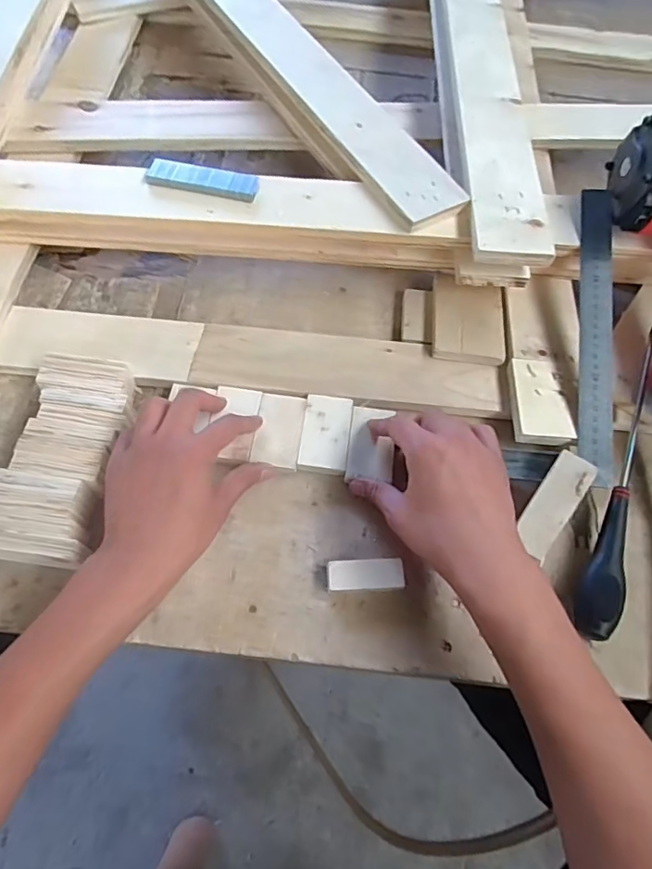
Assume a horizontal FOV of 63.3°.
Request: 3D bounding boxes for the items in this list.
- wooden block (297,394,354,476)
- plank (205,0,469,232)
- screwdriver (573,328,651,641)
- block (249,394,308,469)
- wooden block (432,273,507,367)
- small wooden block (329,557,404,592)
[{"bbox_3d":[0.000,0.000,0.480,0.042,0.017,0.071,7,62,1],"label":"wooden block"},{"bbox_3d":[-0.092,-0.512,0.646,0.067,0.032,0.771,-27,69,-15],"label":"plank"},{"bbox_3d":[0.264,0.032,0.467,0.030,0.031,0.301,24,64,10],"label":"screwdriver"},{"bbox_3d":[-0.042,-0.002,0.481,0.041,0.017,0.069,7,62,1],"label":"block"},{"bbox_3d":[0.144,-0.120,0.535,0.071,0.009,0.108,9,62,2],"label":"wooden block"},{"bbox_3d":[0.031,0.113,0.420,0.059,0.020,0.024,-1,62,-3],"label":"small wooden block"}]

